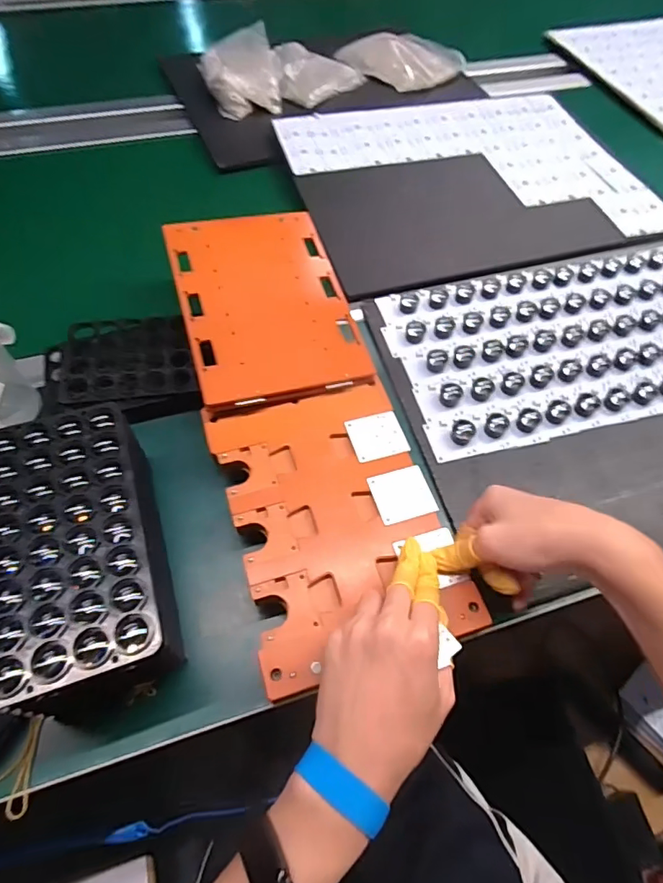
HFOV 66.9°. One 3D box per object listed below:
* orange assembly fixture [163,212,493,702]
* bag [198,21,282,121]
[{"bbox_3d":[-0.030,-0.043,0.456,0.164,0.023,0.457,-13,66,-10],"label":"orange assembly fixture"},{"bbox_3d":[-0.144,-0.586,0.798,0.120,0.053,0.164,-13,61,-10],"label":"bag"}]

